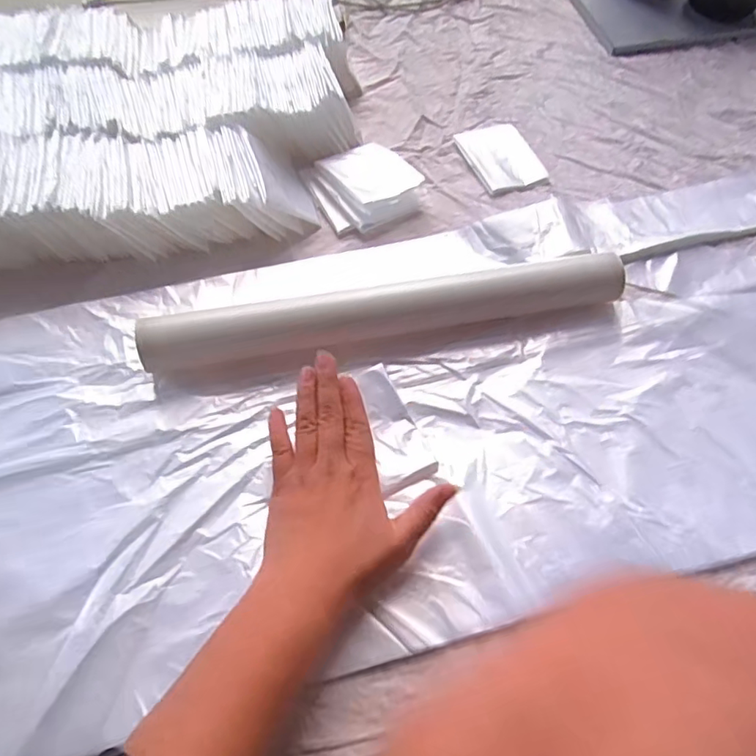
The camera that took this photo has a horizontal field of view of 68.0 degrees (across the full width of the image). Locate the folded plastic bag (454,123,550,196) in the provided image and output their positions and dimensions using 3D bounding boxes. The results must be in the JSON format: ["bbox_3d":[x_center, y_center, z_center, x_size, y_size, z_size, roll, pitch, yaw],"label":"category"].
[{"bbox_3d":[0.120,-0.214,0.544,0.065,0.005,0.087,-19,63,-11],"label":"folded plastic bag"}]

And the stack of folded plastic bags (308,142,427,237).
[{"bbox_3d":[-0.013,-0.177,0.511,0.084,0.028,0.091,-26,64,-14],"label":"stack of folded plastic bags"}]

